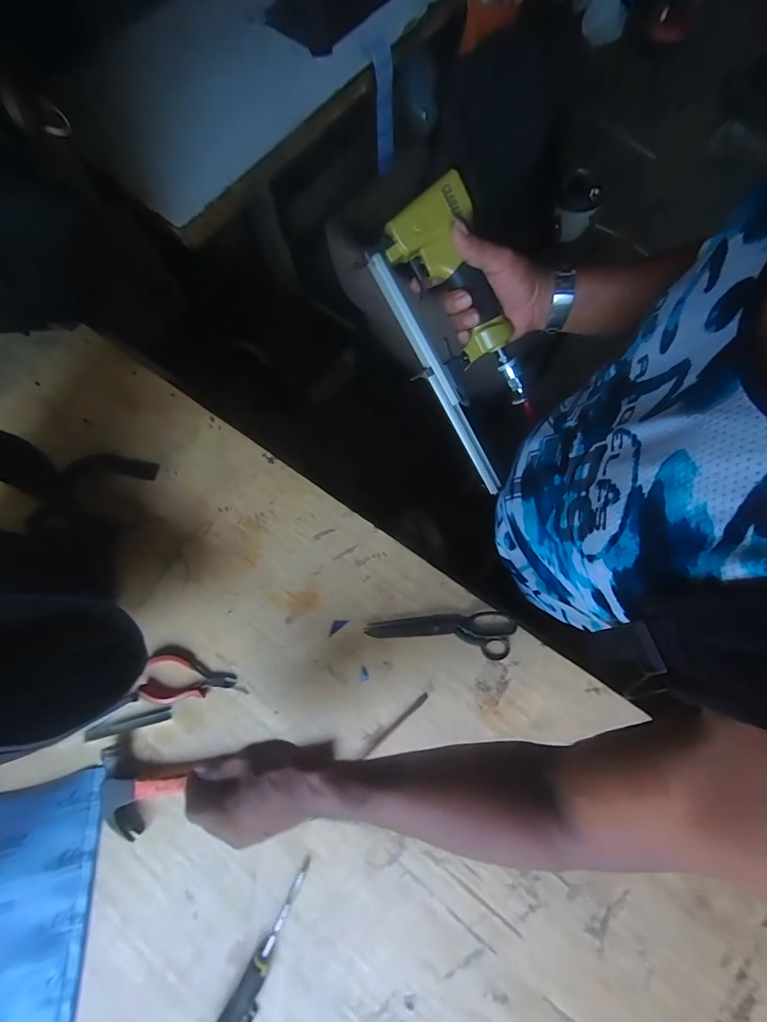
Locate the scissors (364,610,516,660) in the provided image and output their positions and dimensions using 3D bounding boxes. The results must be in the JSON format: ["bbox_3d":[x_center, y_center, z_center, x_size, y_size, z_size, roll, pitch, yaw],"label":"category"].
[{"bbox_3d":[0.074,0.155,0.524,0.190,0.006,0.056,8,74,-6],"label":"scissors"}]

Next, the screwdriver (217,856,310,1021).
[{"bbox_3d":[-0.128,0.489,0.424,0.031,0.031,0.193,32,73,1],"label":"screwdriver"}]

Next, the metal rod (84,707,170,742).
[{"bbox_3d":[-0.321,0.268,0.504,0.105,0.004,0.017,-12,77,-11],"label":"metal rod"}]

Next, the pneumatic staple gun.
[{"bbox_3d":[0.085,-0.174,0.450,0.119,0.046,0.315,-27,112,-7],"label":"pneumatic staple gun"}]

